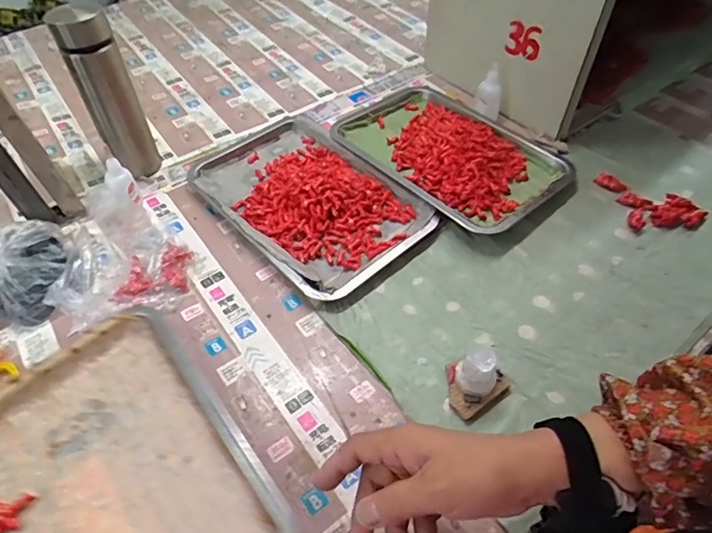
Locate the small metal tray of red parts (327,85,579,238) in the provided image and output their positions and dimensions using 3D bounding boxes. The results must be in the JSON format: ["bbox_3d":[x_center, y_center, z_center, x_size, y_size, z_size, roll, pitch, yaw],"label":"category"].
[{"bbox_3d":[0.123,-0.168,0.683,0.199,0.034,0.317,-38,60,-23],"label":"small metal tray of red parts"}]

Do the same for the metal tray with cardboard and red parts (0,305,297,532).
[{"bbox_3d":[-0.225,0.199,0.404,0.258,0.037,0.299,-34,59,-21],"label":"metal tray with cardboard and red parts"}]

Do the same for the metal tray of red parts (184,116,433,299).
[{"bbox_3d":[-0.066,-0.094,0.630,0.198,0.032,0.298,-35,59,-21],"label":"metal tray of red parts"}]

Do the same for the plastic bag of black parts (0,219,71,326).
[{"bbox_3d":[-0.375,0.003,0.550,0.108,0.054,0.141,-26,56,-16],"label":"plastic bag of black parts"}]

